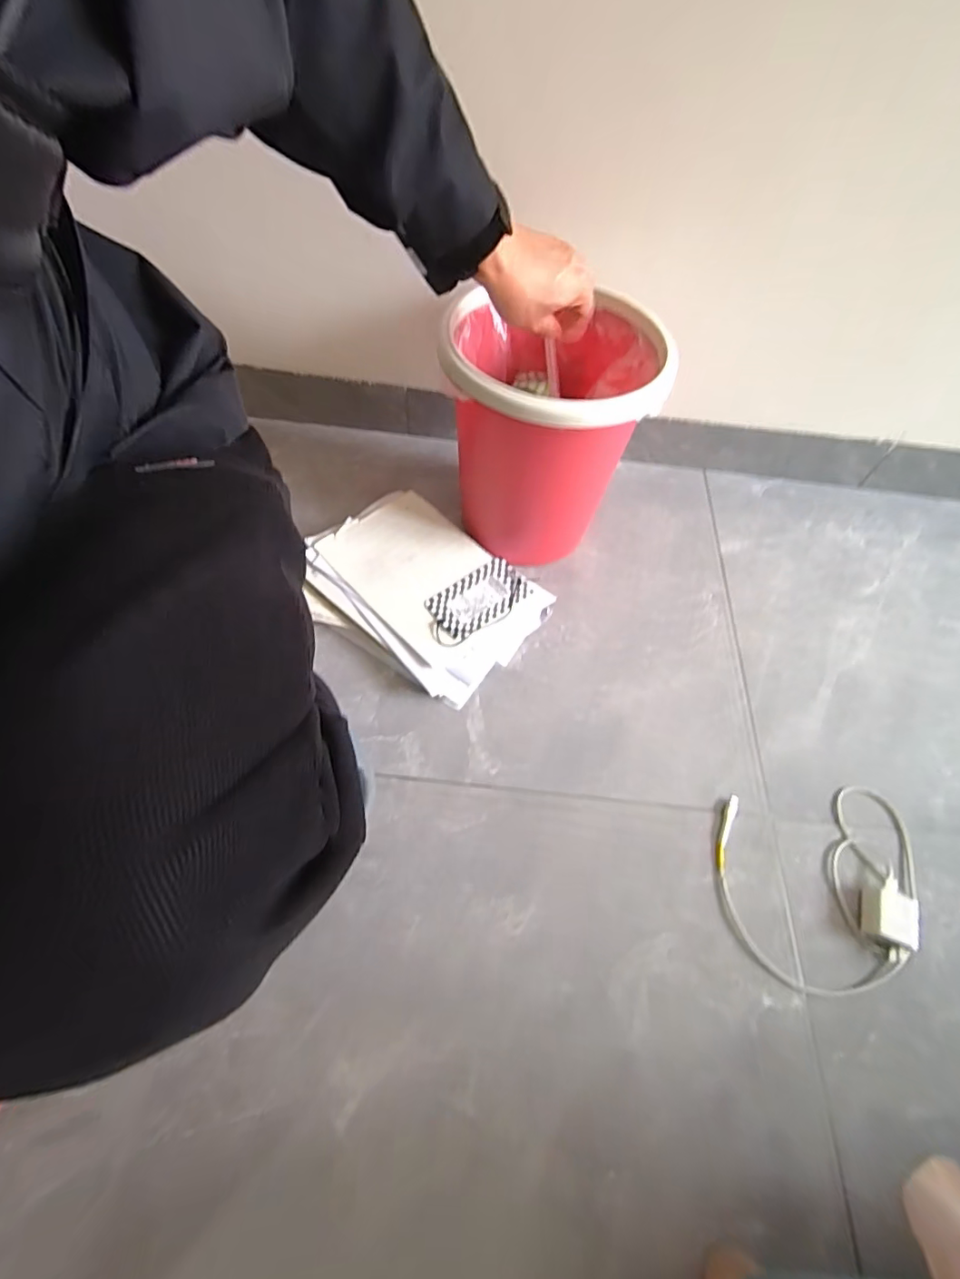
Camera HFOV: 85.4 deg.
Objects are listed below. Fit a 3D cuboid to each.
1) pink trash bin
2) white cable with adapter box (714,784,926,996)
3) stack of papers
[{"bbox_3d":[0.080,-0.260,0.675,0.231,0.258,0.235,13,59,4],"label":"pink trash bin"},{"bbox_3d":[0.382,0.263,0.560,0.241,0.027,0.194,-3,60,-6],"label":"white cable with adapter box"},{"bbox_3d":[-0.082,-0.068,0.716,0.312,0.045,0.230,36,63,16],"label":"stack of papers"}]

